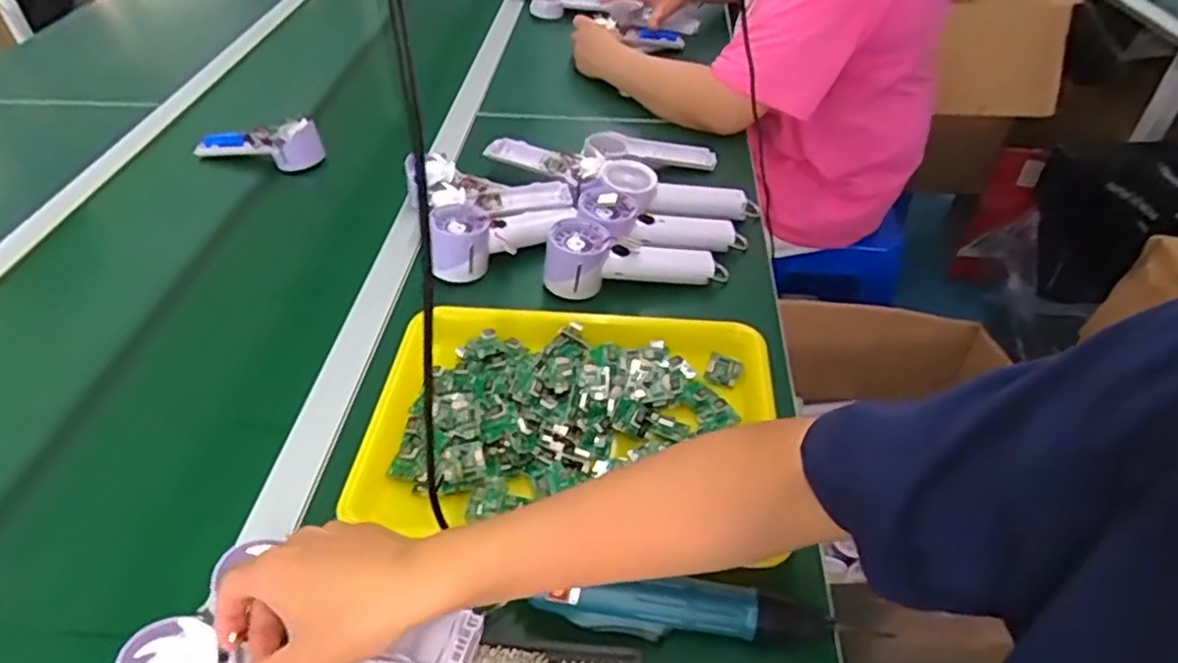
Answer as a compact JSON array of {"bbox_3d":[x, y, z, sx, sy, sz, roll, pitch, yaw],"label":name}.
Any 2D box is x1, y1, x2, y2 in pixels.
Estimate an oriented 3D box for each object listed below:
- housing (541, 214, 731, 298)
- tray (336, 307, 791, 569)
[{"bbox_3d":[0.050,-0.070,0.750,0.195,0.061,0.064,5,42,-14],"label":"housing"},{"bbox_3d":[-0.015,0.071,0.604,0.341,0.038,0.224,3,43,2],"label":"tray"}]

